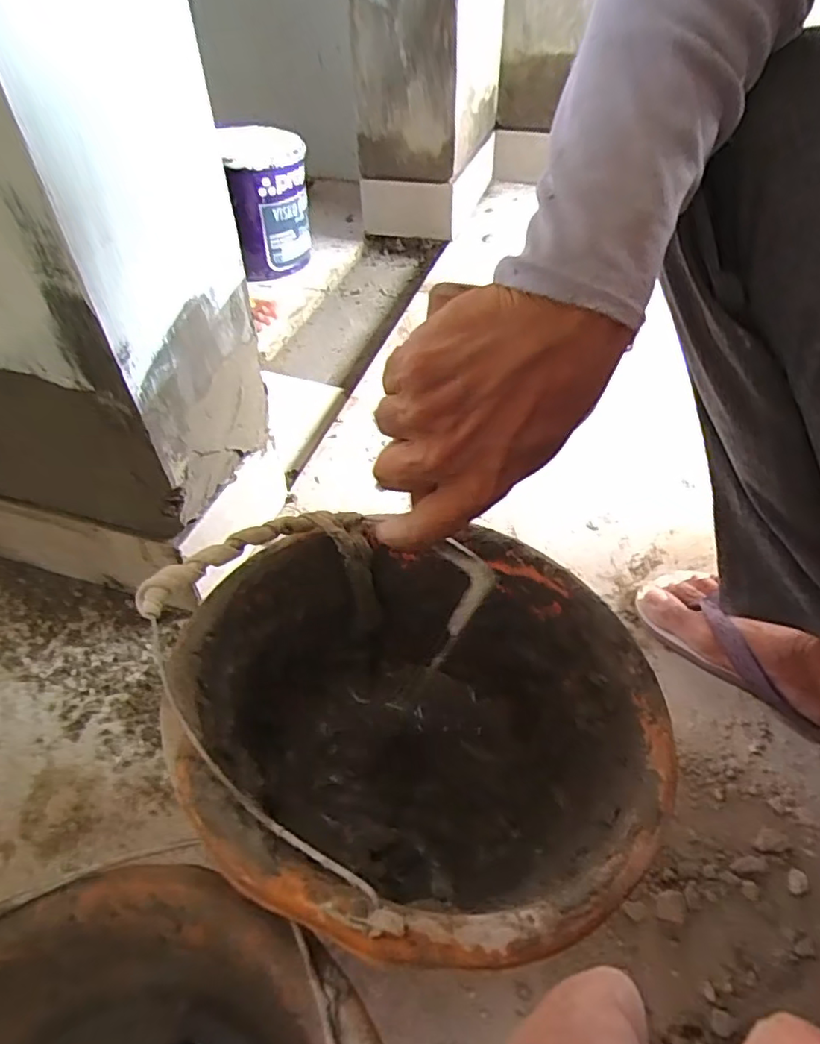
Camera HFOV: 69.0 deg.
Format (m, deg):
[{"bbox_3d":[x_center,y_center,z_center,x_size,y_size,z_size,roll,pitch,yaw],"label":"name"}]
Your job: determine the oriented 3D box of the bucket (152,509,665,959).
[{"bbox_3d":[0.006,0.120,0.350,0.238,0.159,0.237,0,47,0],"label":"bucket"}]

